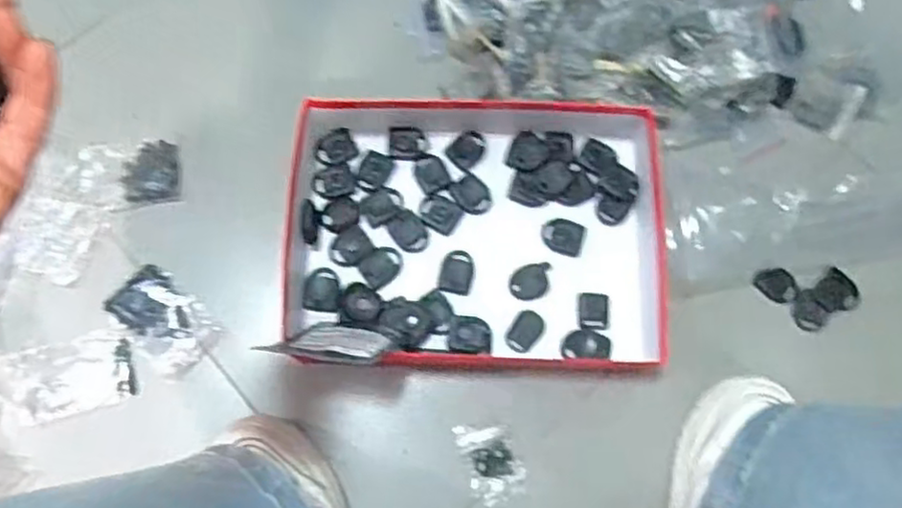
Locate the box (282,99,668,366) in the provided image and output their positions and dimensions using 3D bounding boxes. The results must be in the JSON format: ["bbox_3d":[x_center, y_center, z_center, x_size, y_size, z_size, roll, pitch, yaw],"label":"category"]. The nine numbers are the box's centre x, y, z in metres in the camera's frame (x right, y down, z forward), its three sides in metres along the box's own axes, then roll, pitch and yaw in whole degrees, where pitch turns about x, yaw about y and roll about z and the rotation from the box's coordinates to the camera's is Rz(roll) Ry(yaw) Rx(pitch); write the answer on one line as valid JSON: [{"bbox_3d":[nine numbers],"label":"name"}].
[{"bbox_3d":[0.025,-0.026,0.625,0.326,0.045,0.252,-1,78,-1],"label":"box"}]

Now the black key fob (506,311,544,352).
[{"bbox_3d":[0.066,0.069,0.626,0.025,0.004,0.038,36,80,7],"label":"black key fob"}]

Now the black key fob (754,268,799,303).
[{"bbox_3d":[0.304,0.028,0.651,0.041,0.010,0.028,32,79,6],"label":"black key fob"}]

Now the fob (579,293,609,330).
[{"bbox_3d":[0.129,0.051,0.629,0.027,0.004,0.032,1,78,-1],"label":"fob"}]

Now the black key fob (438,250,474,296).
[{"bbox_3d":[0.006,0.016,0.628,0.030,0.004,0.039,14,78,2],"label":"black key fob"}]

